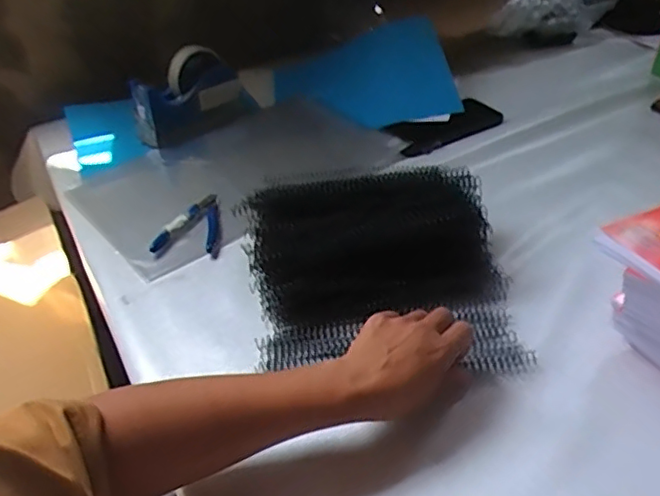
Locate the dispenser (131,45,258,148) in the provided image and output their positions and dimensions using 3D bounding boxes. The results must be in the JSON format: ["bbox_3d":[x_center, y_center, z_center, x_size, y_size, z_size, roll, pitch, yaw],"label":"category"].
[{"bbox_3d":[-0.194,-0.222,0.856,0.178,0.096,0.070,-20,42,-19],"label":"dispenser"}]

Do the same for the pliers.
[{"bbox_3d":[-0.165,-0.030,0.699,0.070,0.018,0.098,-3,39,1],"label":"pliers"}]

